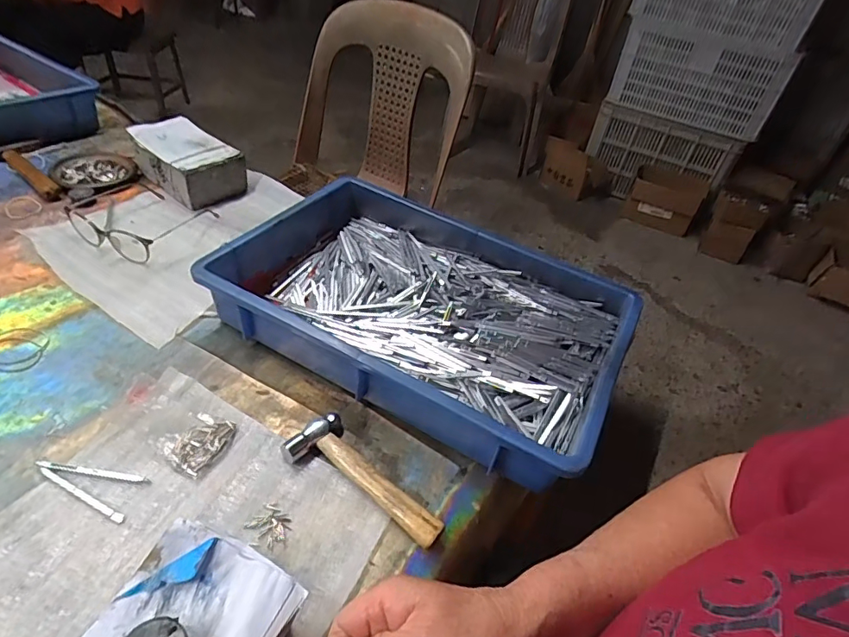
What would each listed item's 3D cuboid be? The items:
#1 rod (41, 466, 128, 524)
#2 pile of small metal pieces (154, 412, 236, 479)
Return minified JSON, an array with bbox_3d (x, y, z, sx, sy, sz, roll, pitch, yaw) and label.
[{"bbox_3d":[-0.280,0.144,0.403,0.089,0.006,0.006,23,43,14],"label":"rod"},{"bbox_3d":[-0.207,0.108,0.447,0.048,0.017,0.060,22,43,14],"label":"pile of small metal pieces"}]

